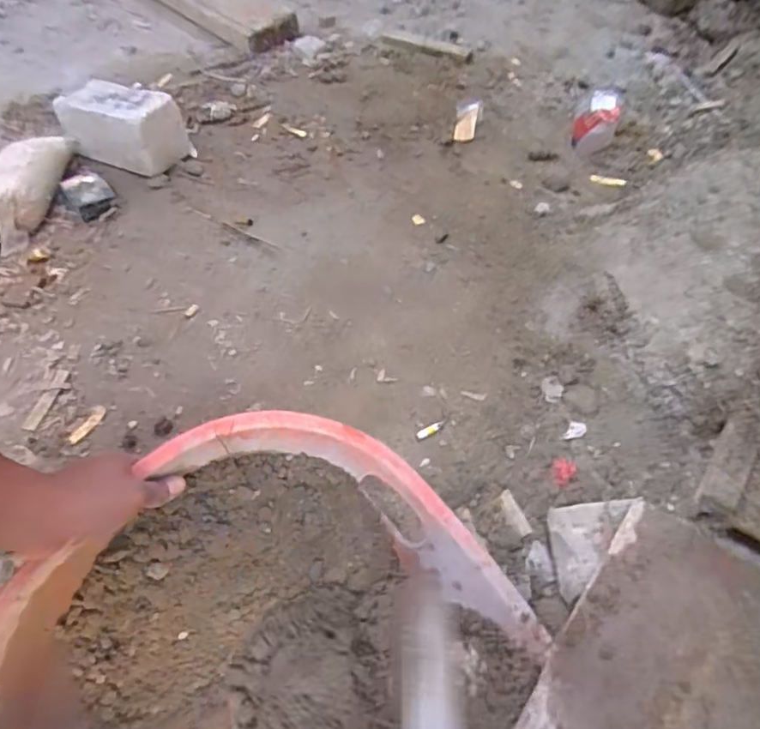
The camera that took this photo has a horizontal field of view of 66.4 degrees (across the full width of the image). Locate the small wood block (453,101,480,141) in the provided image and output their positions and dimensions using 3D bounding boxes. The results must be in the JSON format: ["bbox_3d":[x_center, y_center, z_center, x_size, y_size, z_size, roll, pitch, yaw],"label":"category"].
[{"bbox_3d":[0.167,-0.473,1.120,0.039,0.012,0.121,10,53,8],"label":"small wood block"}]

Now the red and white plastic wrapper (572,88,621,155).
[{"bbox_3d":[0.393,-0.445,1.053,0.071,0.073,0.099,13,54,10],"label":"red and white plastic wrapper"}]

